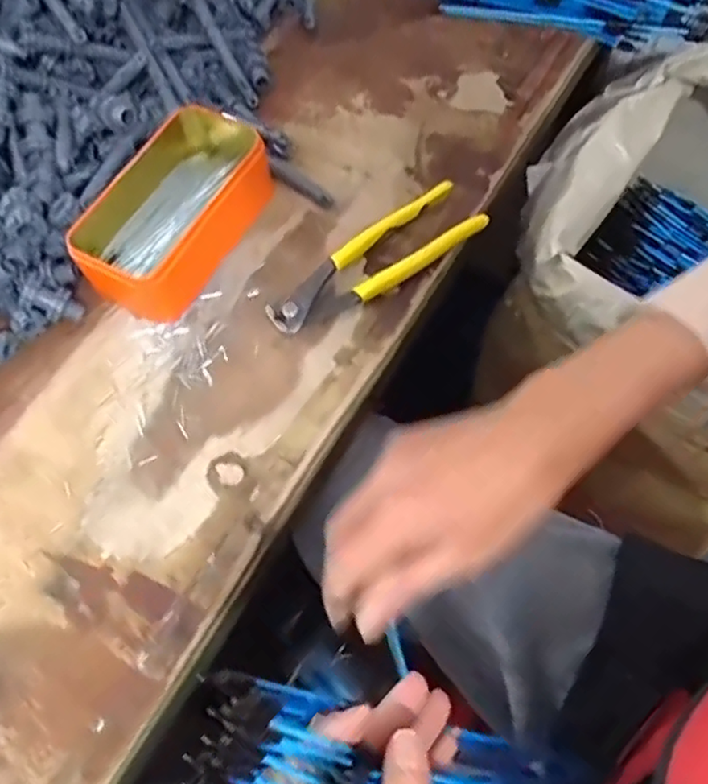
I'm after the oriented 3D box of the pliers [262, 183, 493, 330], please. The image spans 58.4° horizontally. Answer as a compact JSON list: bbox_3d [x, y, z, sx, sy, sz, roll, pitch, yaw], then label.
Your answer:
[{"bbox_3d":[0.014,-0.090,0.438,0.162,0.019,0.045,-33,70,-14],"label":"pliers"}]

